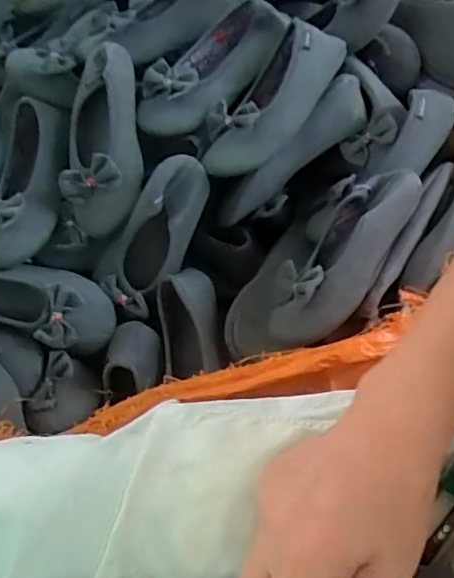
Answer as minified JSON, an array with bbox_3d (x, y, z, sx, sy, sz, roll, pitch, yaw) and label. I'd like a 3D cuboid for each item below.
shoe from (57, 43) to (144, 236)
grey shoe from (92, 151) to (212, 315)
[{"bbox_3d":[-0.153,-0.192,0.710,0.096,0.054,0.246,1,78,1],"label":"shoe"},{"bbox_3d":[-0.088,-0.068,0.699,0.086,0.055,0.196,40,105,28],"label":"grey shoe"}]

